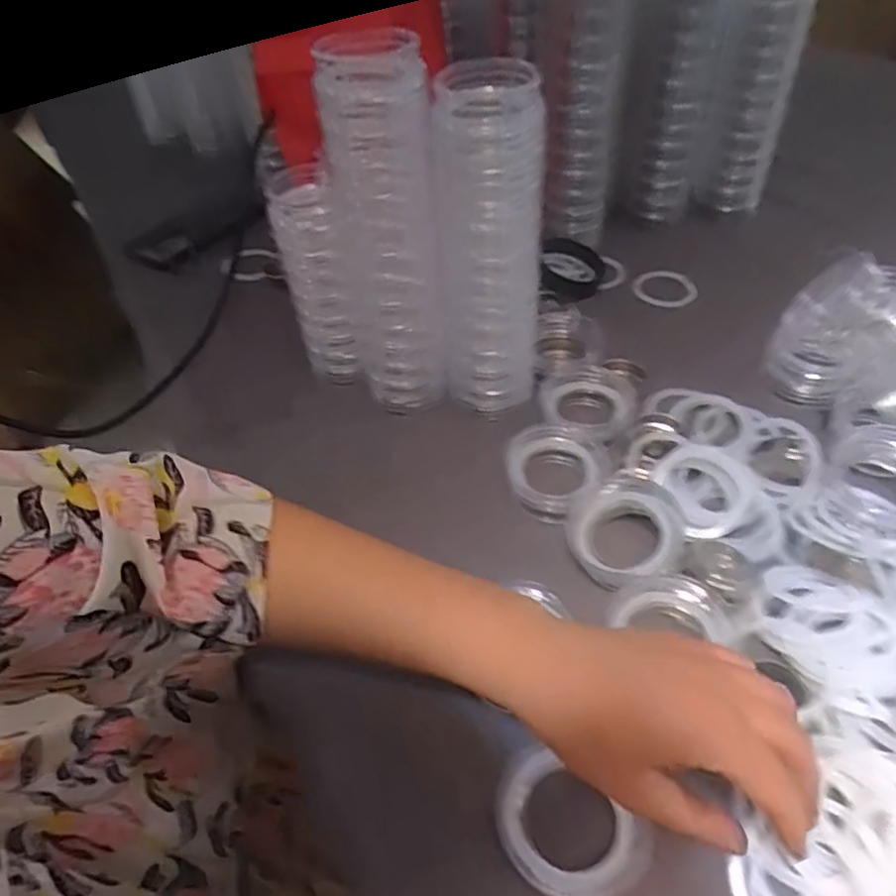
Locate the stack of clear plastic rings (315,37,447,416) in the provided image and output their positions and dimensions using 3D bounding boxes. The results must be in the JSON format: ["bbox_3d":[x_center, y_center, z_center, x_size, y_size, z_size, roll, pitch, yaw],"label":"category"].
[{"bbox_3d":[-0.037,-0.132,0.441,0.065,0.251,0.061,-9,46,-5],"label":"stack of clear plastic rings"}]

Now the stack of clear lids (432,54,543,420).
[{"bbox_3d":[0.030,-0.126,0.448,0.066,0.234,0.056,2,46,6],"label":"stack of clear lids"}]

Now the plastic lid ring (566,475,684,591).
[{"bbox_3d":[0.109,0.051,0.401,0.067,0.027,0.067,-2,46,2],"label":"plastic lid ring"}]

